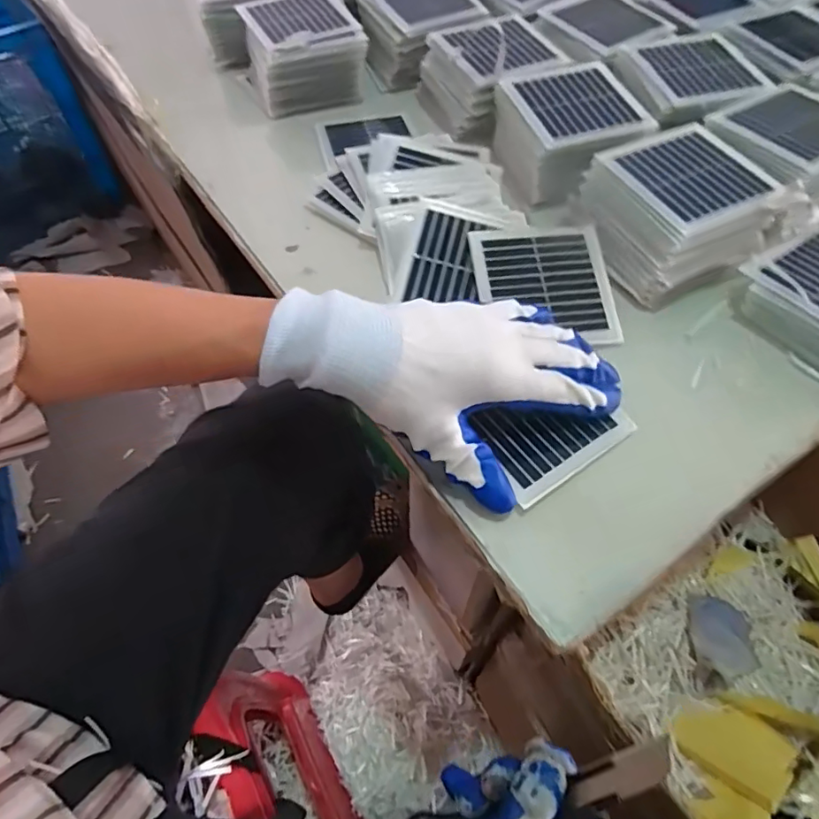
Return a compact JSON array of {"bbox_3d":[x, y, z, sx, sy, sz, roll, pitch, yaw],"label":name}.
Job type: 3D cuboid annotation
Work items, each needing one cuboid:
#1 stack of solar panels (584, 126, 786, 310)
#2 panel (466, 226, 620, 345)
[{"bbox_3d":[0.193,-0.144,0.414,0.108,0.067,0.105,-22,59,-14],"label":"stack of solar panels"},{"bbox_3d":[0.096,-0.087,0.397,0.094,0.005,0.092,-6,75,-4],"label":"panel"}]

